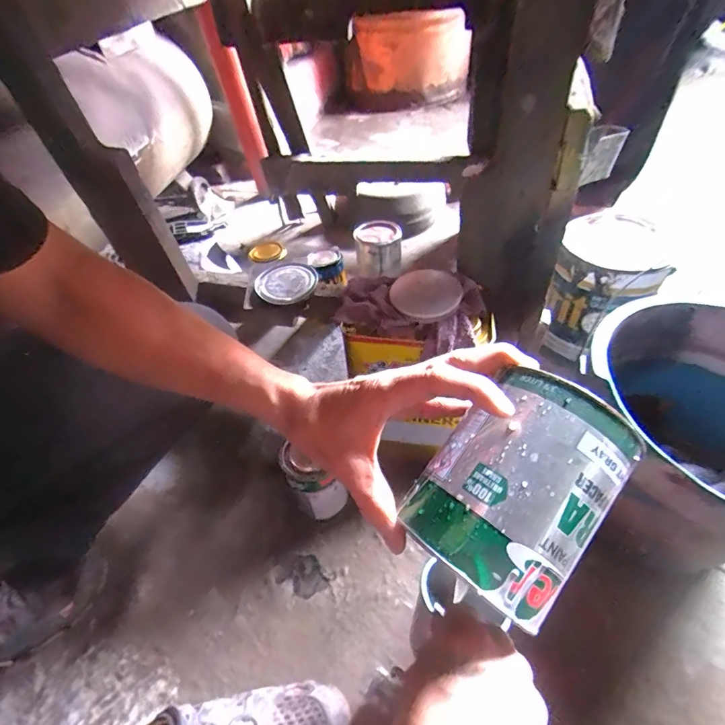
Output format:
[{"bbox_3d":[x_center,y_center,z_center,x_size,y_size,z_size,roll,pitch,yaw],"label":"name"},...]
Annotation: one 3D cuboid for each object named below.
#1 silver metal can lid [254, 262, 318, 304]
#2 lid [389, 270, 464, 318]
[{"bbox_3d":[-0.118,-0.125,0.625,0.094,0.013,0.090,-2,47,3],"label":"silver metal can lid"},{"bbox_3d":[0.070,-0.077,0.449,0.076,0.011,0.076,2,48,7],"label":"lid"}]

